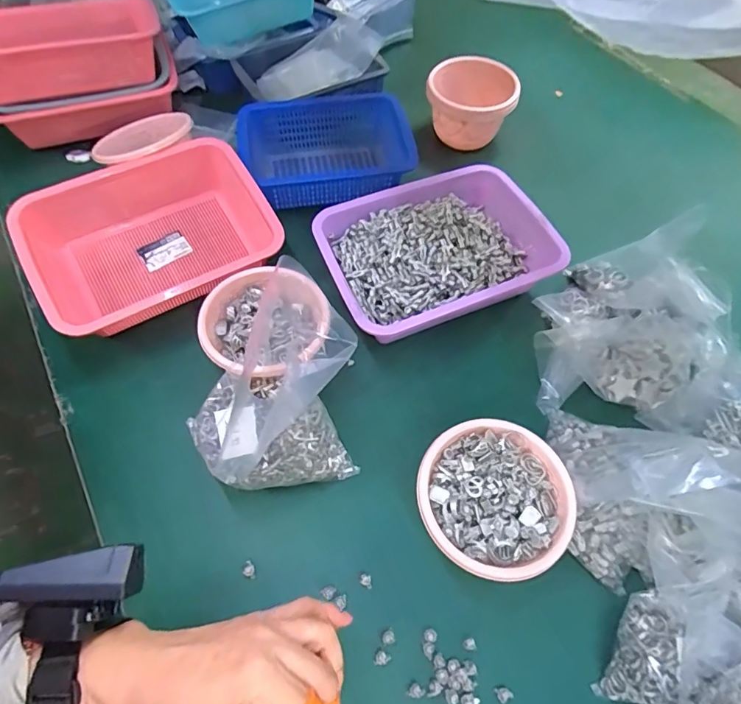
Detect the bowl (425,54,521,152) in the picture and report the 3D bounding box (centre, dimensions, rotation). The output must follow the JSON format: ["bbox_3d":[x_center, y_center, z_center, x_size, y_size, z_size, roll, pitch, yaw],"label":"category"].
[{"bbox_3d":[0.170,-0.426,0.818,0.144,0.109,0.113,6,61,3],"label":"bowl"}]

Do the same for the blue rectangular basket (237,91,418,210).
[{"bbox_3d":[-0.069,-0.309,0.765,0.282,0.102,0.191,-11,61,-6],"label":"blue rectangular basket"}]

